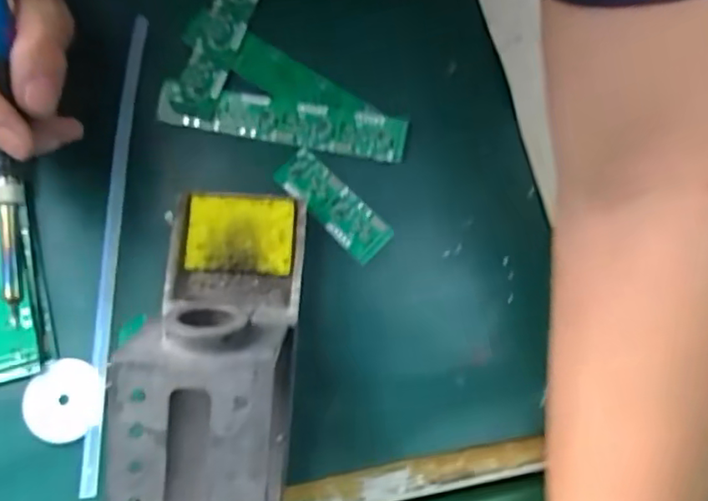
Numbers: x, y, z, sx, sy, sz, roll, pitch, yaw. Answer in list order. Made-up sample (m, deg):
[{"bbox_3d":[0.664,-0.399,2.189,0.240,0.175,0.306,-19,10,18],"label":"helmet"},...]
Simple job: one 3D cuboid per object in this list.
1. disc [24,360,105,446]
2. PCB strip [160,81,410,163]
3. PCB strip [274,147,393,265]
[{"bbox_3d":[-0.149,0.078,0.305,0.041,0.004,0.040,0,77,1],"label":"disc"},{"bbox_3d":[-0.043,-0.076,0.341,0.145,0.004,0.027,11,77,3],"label":"PCB strip"},{"bbox_3d":[-0.012,-0.027,0.331,0.072,0.004,0.026,43,81,10],"label":"PCB strip"}]

